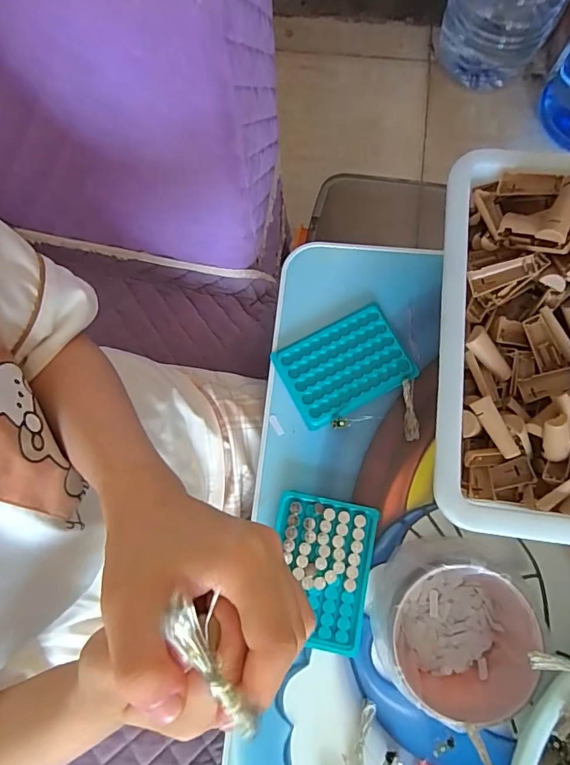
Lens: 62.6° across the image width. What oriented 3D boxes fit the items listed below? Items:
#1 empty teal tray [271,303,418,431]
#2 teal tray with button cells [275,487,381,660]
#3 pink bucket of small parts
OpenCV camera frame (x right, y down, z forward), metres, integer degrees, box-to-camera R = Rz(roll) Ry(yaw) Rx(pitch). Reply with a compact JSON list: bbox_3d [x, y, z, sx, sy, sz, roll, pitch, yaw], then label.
[{"bbox_3d":[0.063,-0.019,0.500,0.131,0.008,0.093,-27,78,-4],"label":"empty teal tray"},{"bbox_3d":[0.034,0.180,0.451,0.096,0.017,0.133,10,78,4],"label":"teal tray with button cells"},{"bbox_3d":[0.140,0.212,0.404,0.123,0.089,0.112,0,78,2],"label":"pink bucket of small parts"}]

